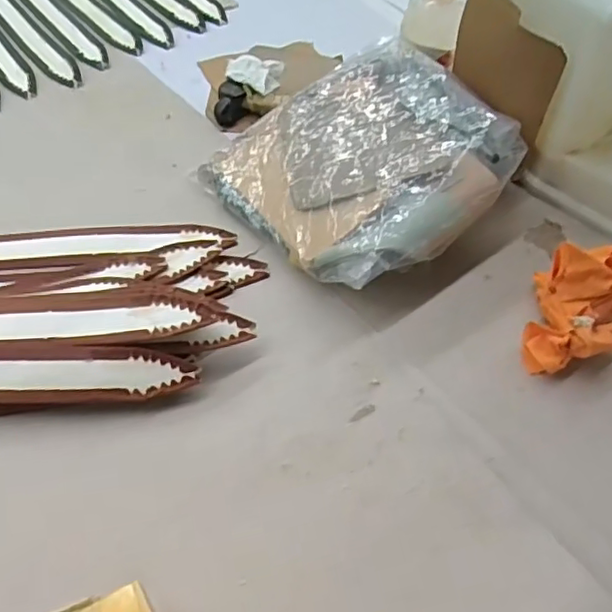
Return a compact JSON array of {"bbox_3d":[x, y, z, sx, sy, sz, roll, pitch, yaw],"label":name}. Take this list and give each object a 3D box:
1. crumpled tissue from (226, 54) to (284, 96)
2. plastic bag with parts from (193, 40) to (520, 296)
[{"bbox_3d":[-0.052,-0.229,0.607,0.058,0.022,0.043,27,55,18],"label":"crumpled tissue"},{"bbox_3d":[0.056,-0.128,0.515,0.230,0.065,0.220,-32,59,-25],"label":"plastic bag with parts"}]

